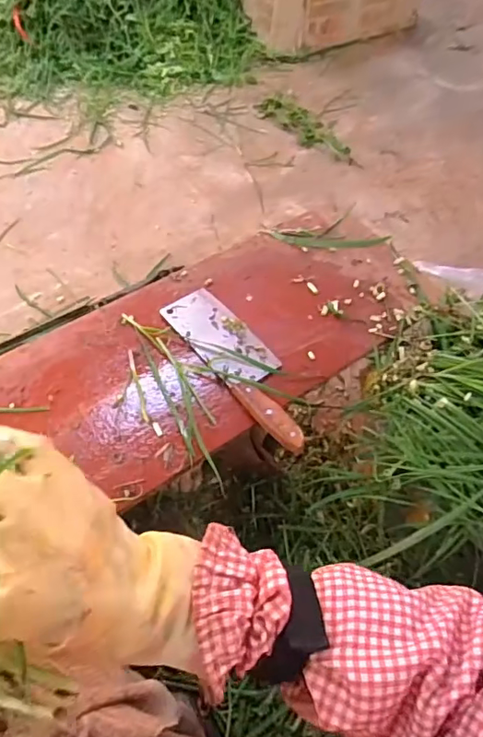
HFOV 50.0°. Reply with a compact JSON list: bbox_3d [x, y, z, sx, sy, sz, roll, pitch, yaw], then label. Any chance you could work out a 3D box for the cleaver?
[{"bbox_3d":[0.002,-0.012,0.687,0.081,0.018,0.282,-32,62,-21],"label":"cleaver"}]

